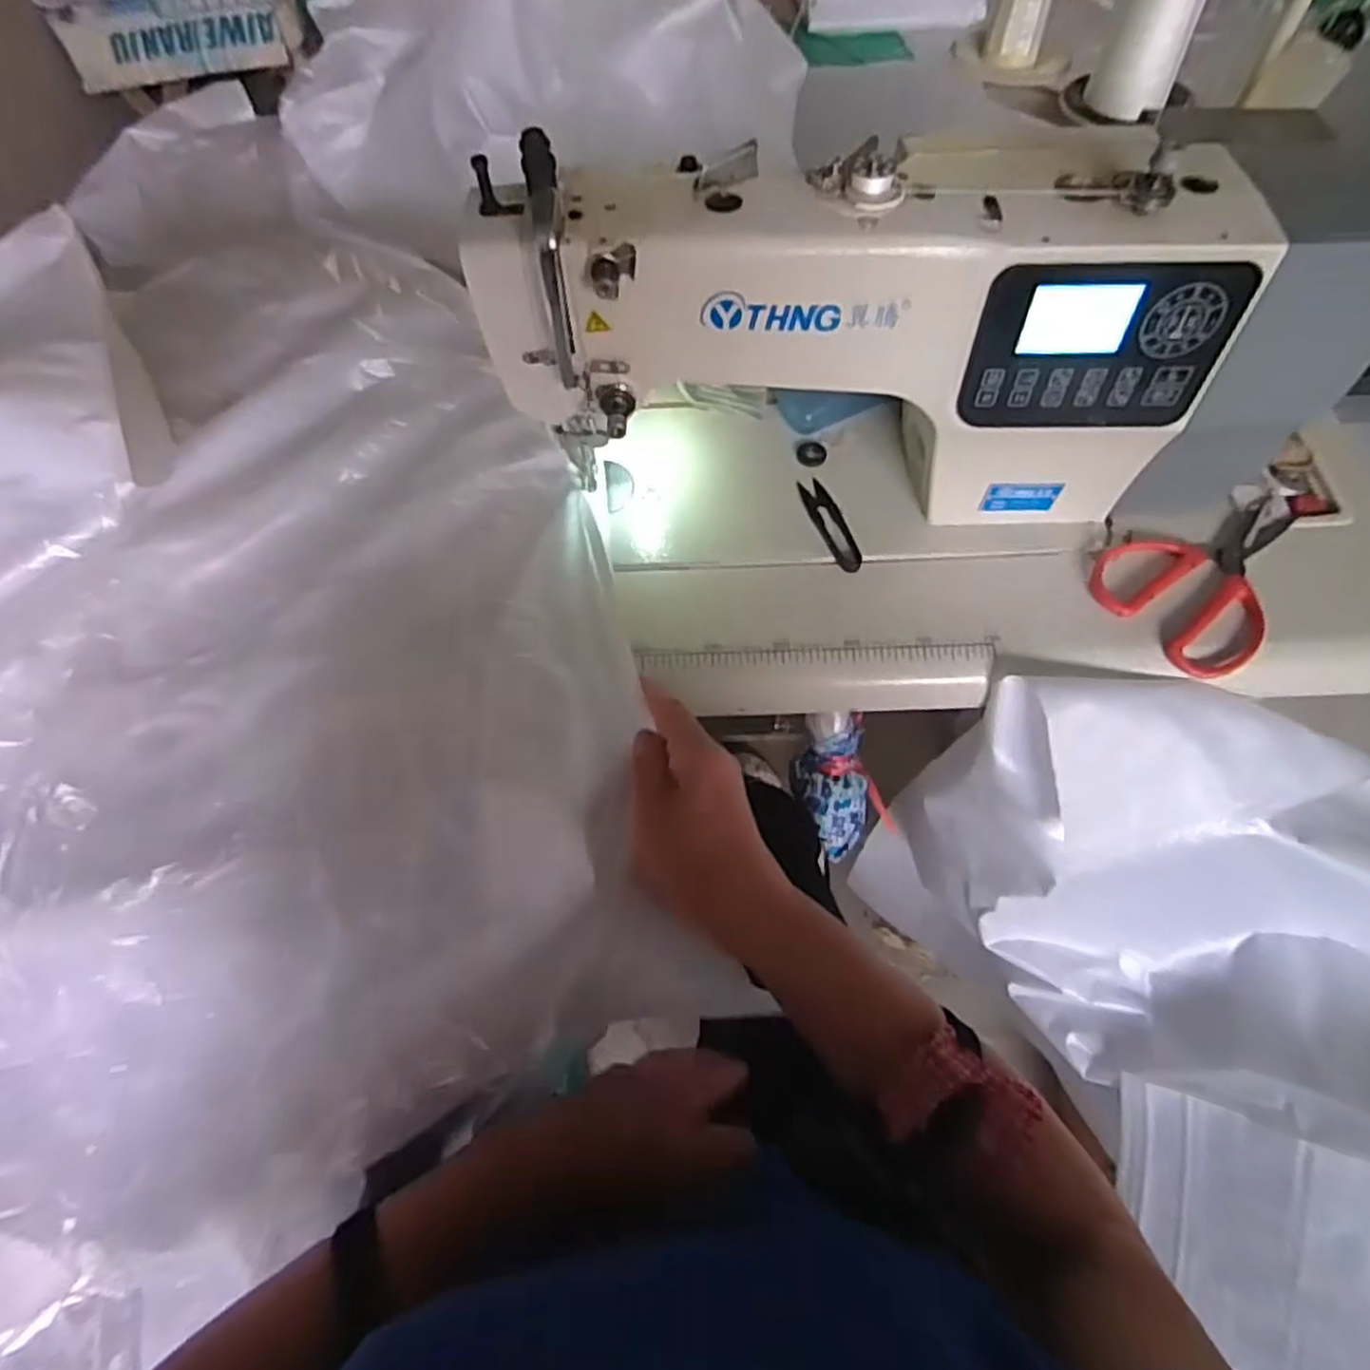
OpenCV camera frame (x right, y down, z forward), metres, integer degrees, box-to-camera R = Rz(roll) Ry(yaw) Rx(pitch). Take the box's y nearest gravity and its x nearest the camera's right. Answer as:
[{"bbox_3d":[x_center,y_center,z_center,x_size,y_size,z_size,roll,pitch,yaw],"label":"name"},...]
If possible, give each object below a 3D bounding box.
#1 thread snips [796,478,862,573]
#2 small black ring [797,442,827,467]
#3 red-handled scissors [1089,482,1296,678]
[{"bbox_3d":[0.117,-0.129,0.611,0.022,0.005,0.096,-18,63,-8],"label":"thread snips"},{"bbox_3d":[0.108,-0.197,0.646,0.025,0.004,0.026,-1,62,1],"label":"small black ring"},{"bbox_3d":[0.407,-0.093,0.582,0.196,0.018,0.119,-37,67,-16],"label":"red-handled scissors"}]

